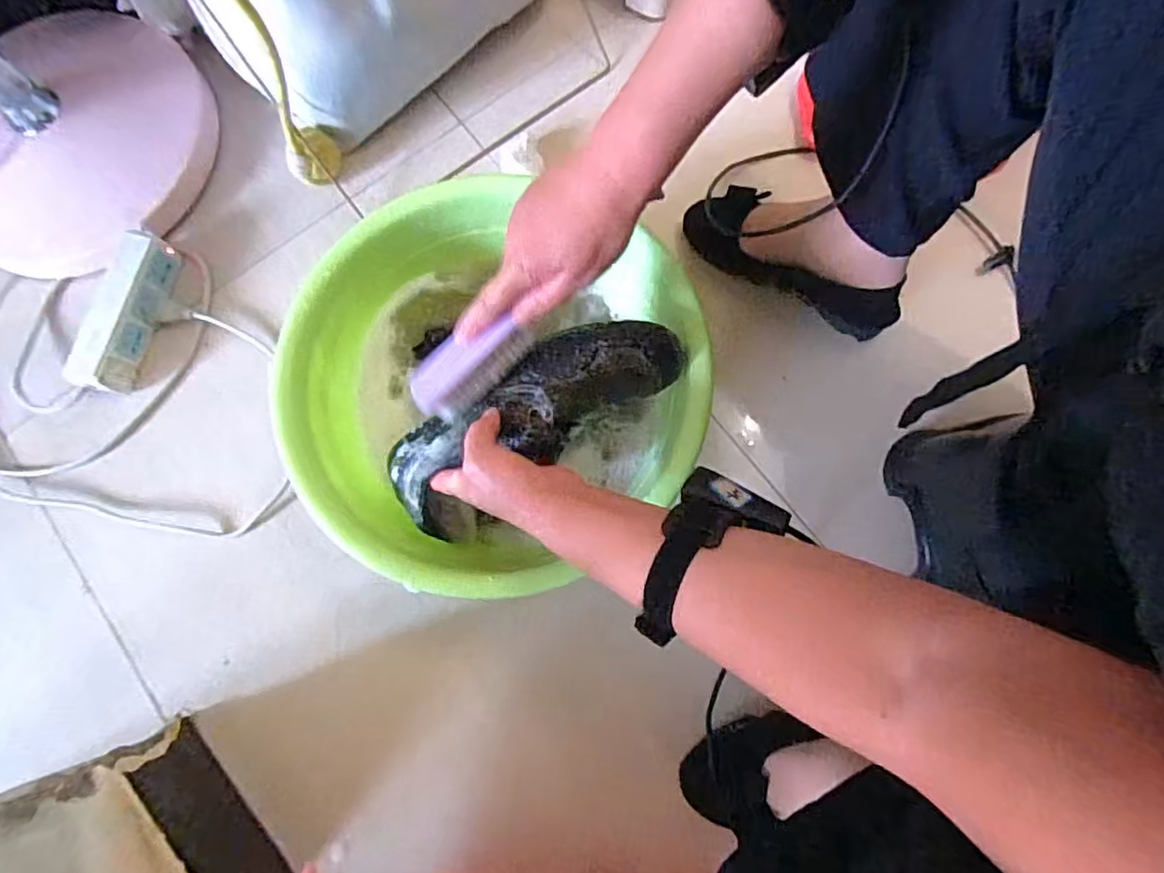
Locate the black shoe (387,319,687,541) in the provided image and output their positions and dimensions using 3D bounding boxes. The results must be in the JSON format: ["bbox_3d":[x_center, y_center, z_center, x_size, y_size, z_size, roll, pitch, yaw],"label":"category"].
[{"bbox_3d":[-0.042,-0.013,0.496,0.257,0.096,0.088,-32,78,7],"label":"black shoe"}]

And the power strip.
[{"bbox_3d":[-0.484,-0.131,0.651,0.059,0.044,0.172,13,78,5],"label":"power strip"}]

